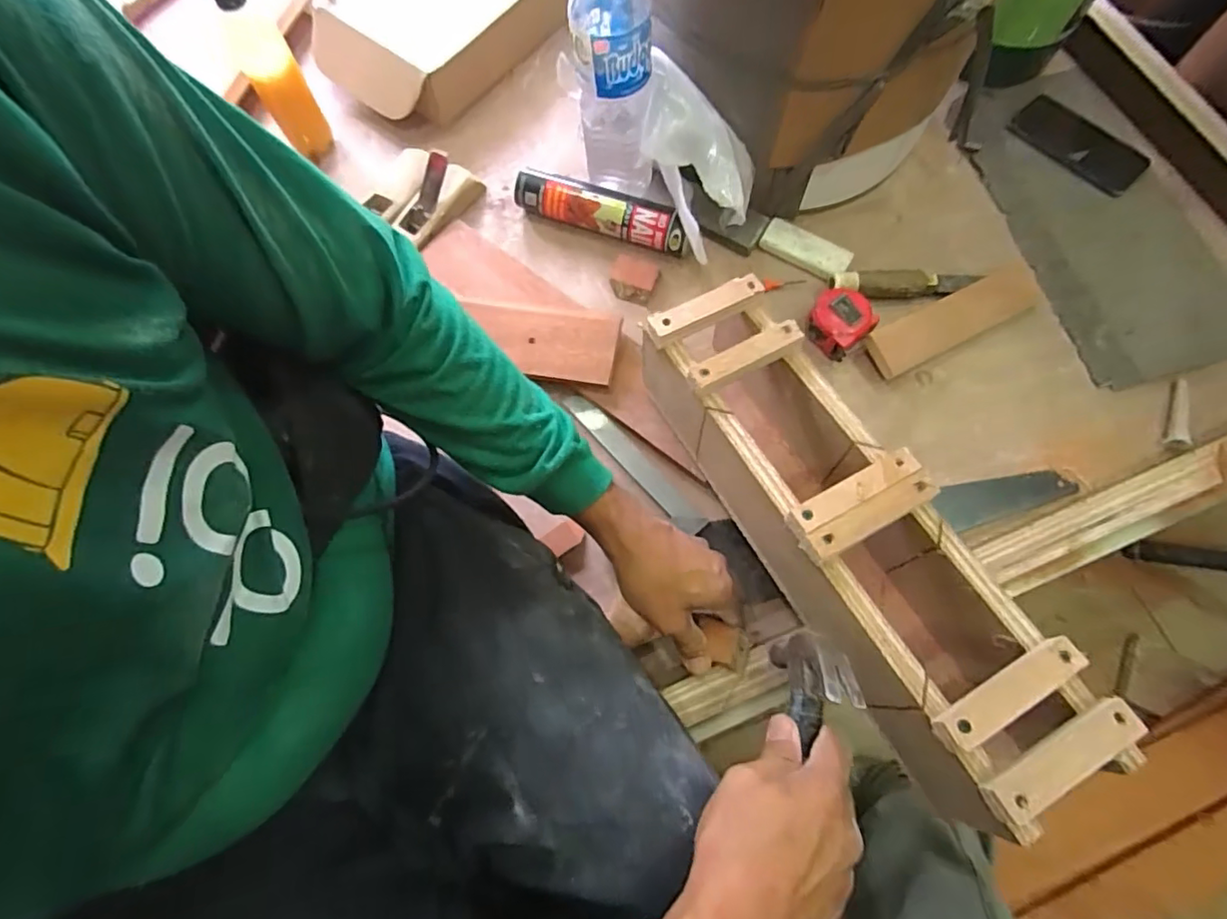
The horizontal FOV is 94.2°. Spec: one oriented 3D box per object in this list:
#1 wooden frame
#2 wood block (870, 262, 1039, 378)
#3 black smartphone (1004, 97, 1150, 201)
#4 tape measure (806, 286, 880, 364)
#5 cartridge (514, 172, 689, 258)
[{"bbox_3d":[0.177,0.049,0.480,0.107,0.183,0.411,-29,73,-8],"label":"wooden frame"},{"bbox_3d":[0.370,-0.152,0.617,0.200,0.012,0.053,-26,91,-7],"label":"wood block"},{"bbox_3d":[0.569,-0.386,0.697,0.074,0.014,0.154,-44,76,-12],"label":"black smartphone"},{"bbox_3d":[0.247,-0.152,0.622,0.067,0.040,0.063,-39,75,-10],"label":"tape measure"},{"bbox_3d":[-0.012,-0.291,0.673,0.208,0.050,0.044,18,73,7],"label":"cartridge"}]

